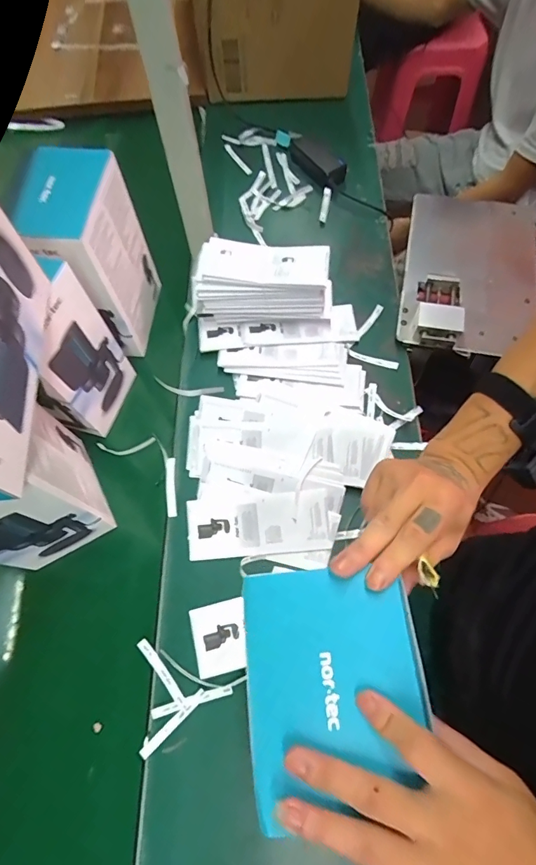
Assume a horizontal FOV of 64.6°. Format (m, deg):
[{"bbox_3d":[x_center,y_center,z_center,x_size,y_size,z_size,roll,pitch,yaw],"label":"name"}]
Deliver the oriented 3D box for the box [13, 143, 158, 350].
[{"bbox_3d":[-0.236,-0.234,0.586,0.090,0.221,0.147,6,67,3],"label":"box"}]

